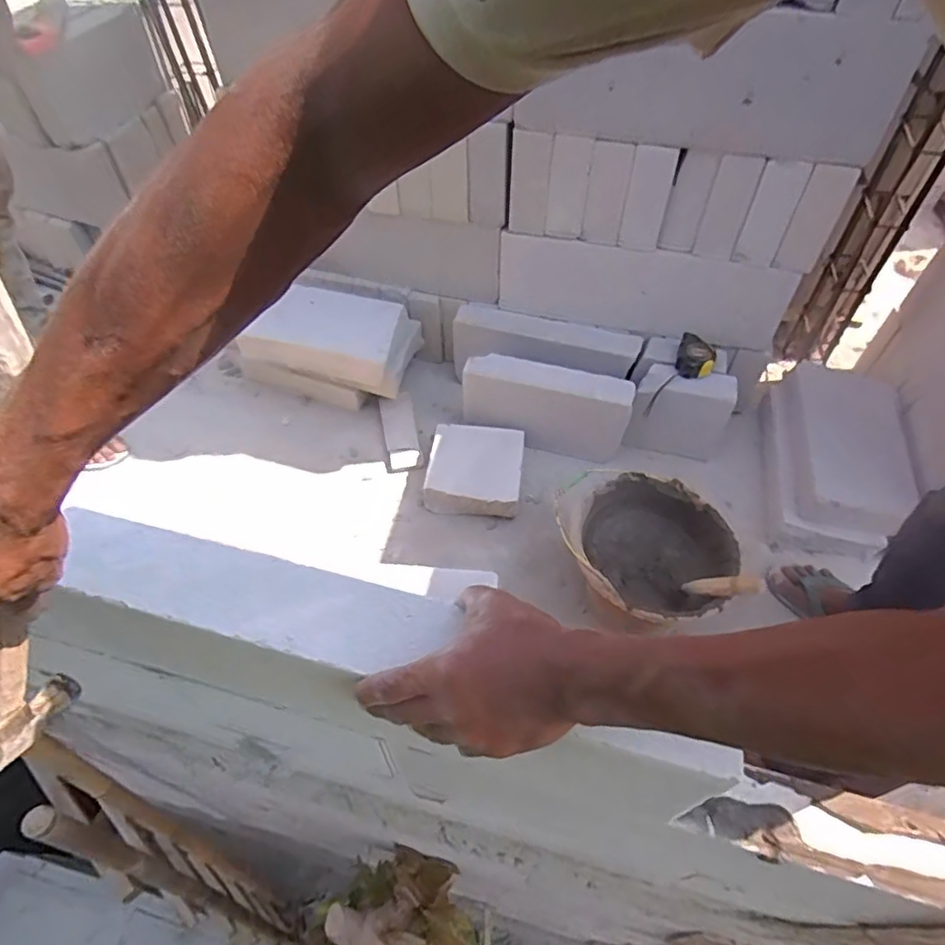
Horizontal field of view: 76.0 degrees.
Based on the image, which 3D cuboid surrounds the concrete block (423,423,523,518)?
[{"bbox_3d":[0.007,-0.006,1.317,0.203,0.086,0.197,6,53,3],"label":"concrete block"}]

